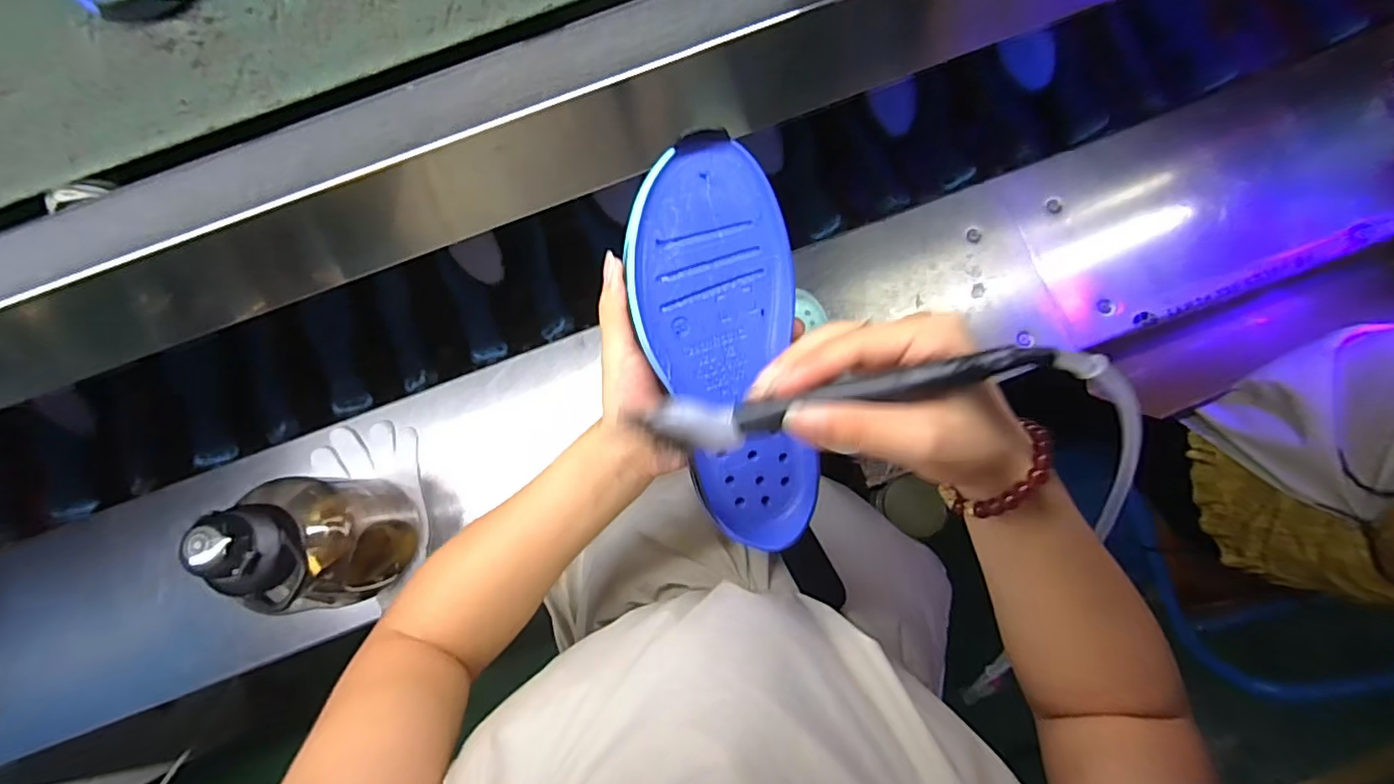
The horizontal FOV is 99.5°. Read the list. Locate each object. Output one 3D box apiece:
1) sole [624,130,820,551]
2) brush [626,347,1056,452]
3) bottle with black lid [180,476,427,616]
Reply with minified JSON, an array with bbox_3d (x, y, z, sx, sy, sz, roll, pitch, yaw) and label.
[{"bbox_3d":[0.016,-0.018,0.320,0.082,0.018,0.217,-12,105,0],"label":"sole"},{"bbox_3d":[0.058,0.004,0.247,0.160,0.019,0.022,-12,80,18],"label":"brush"},{"bbox_3d":[-0.352,0.142,0.560,0.096,0.211,0.118,-2,82,0],"label":"bottle with black lid"}]

